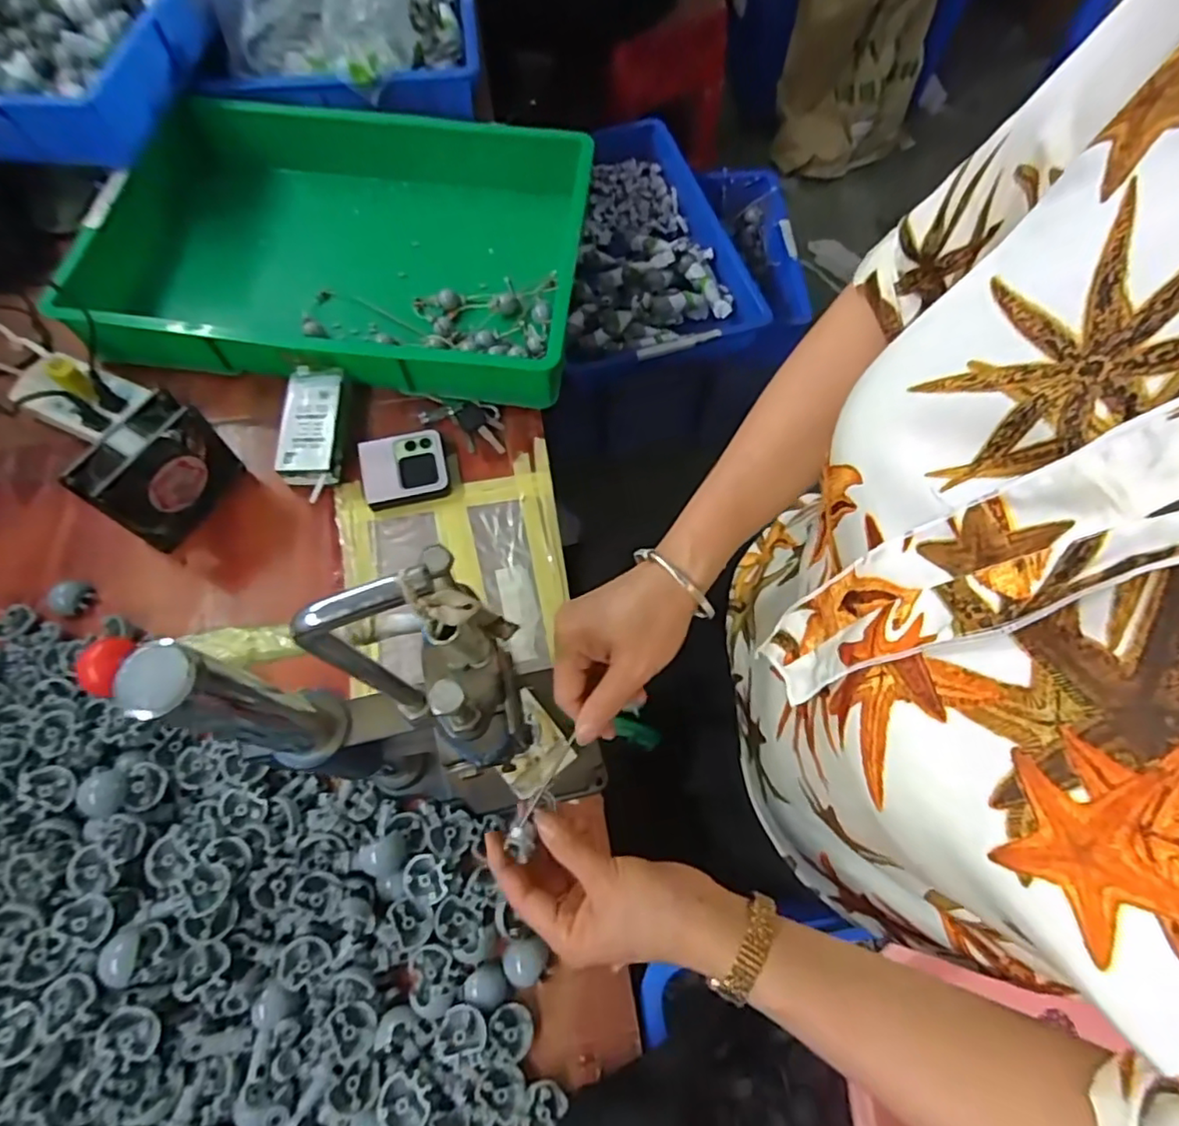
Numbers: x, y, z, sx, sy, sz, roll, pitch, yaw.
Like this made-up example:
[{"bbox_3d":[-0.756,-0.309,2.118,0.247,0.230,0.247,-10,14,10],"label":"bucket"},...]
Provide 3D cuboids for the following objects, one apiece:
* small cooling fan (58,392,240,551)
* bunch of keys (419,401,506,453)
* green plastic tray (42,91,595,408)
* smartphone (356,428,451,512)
[{"bbox_3d":[-0.414,-0.088,0.609,0.049,0.115,0.123,31,69,10],"label":"small cooling fan"},{"bbox_3d":[-0.142,-0.152,0.689,0.094,0.017,0.059,2,66,-2],"label":"bunch of keys"},{"bbox_3d":[-0.292,-0.374,0.740,0.551,0.091,0.370,9,66,1],"label":"green plastic tray"},{"bbox_3d":[-0.195,-0.100,0.657,0.085,0.018,0.079,-13,68,-9],"label":"smartphone"}]

